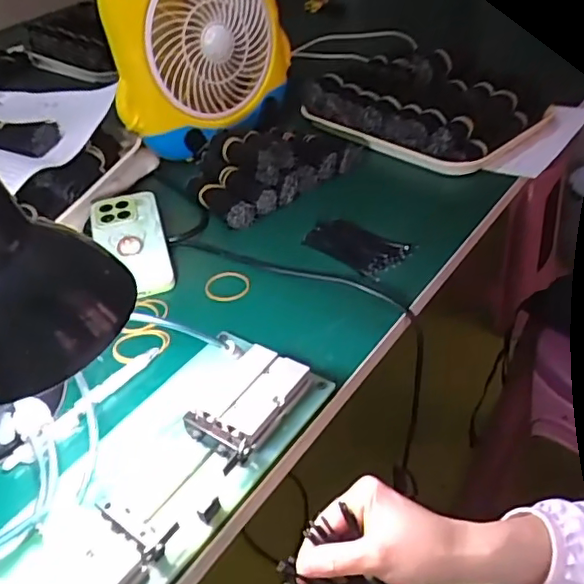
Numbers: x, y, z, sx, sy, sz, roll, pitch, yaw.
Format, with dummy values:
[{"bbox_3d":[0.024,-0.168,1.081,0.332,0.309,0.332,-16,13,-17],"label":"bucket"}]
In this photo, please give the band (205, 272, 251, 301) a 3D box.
[{"bbox_3d":[-0.064,-0.008,0.601,0.045,0.004,0.045,-2,40,2],"label":"band"}]

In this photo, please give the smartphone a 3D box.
[{"bbox_3d":[-0.172,-0.054,0.637,0.074,0.013,0.156,-15,50,-9],"label":"smartphone"}]

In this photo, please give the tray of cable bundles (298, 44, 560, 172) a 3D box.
[{"bbox_3d":[0.166,-0.251,0.802,0.175,0.062,0.277,-33,48,-30],"label":"tray of cable bundles"}]

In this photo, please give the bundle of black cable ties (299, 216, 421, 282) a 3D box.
[{"bbox_3d":[0.066,-0.051,0.633,0.112,0.018,0.060,31,52,35],"label":"bundle of black cable ties"}]

